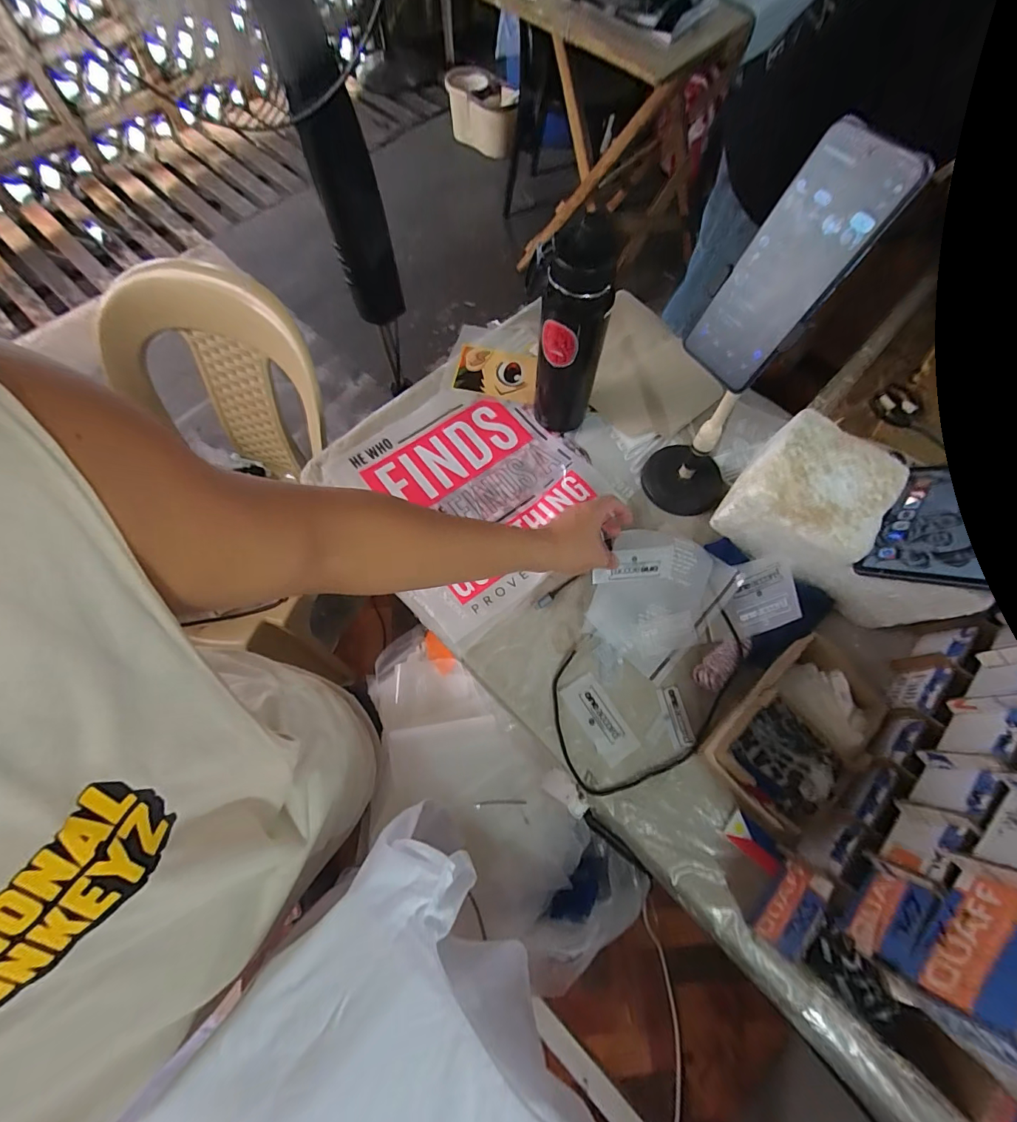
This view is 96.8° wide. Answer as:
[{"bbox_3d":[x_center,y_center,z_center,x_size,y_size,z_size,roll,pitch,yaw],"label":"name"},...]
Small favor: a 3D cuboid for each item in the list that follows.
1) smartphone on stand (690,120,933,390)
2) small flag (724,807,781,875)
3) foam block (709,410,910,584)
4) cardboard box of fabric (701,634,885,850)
[{"bbox_3d":[0.209,-0.218,0.344,0.014,0.163,0.074,-22,68,-37],"label":"smartphone on stand"},{"bbox_3d":[0.258,0.291,0.466,0.060,0.008,0.033,40,73,14],"label":"small flag"},{"bbox_3d":[0.349,-0.075,0.537,0.143,0.097,0.147,36,72,13],"label":"foam block"},{"bbox_3d":[0.311,0.181,0.485,0.193,0.057,0.117,-42,74,-15],"label":"cardboard box of fabric"}]

